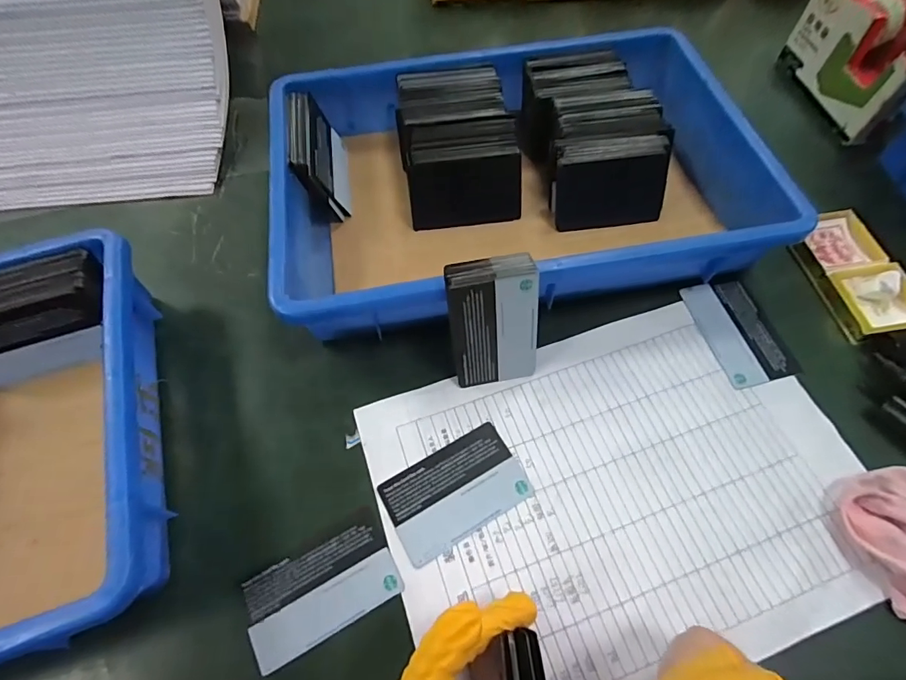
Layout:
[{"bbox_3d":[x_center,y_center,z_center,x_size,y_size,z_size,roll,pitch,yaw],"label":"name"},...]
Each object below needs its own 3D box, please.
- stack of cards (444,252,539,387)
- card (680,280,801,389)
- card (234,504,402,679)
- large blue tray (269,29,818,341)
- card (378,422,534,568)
[{"bbox_3d":[0.027,-0.009,0.299,0.055,0.089,0.014,-10,40,-3],"label":"stack of cards"},{"bbox_3d":[0.209,-0.008,0.338,0.051,0.004,0.082,-13,62,-6],"label":"card"},{"bbox_3d":[-0.075,0.140,0.265,0.083,0.004,0.051,-26,65,-15],"label":"card"},{"bbox_3d":[0.043,-0.137,0.370,0.359,0.055,0.246,-11,62,-5],"label":"large blue tray"},{"bbox_3d":[0.002,0.093,0.289,0.084,0.004,0.053,-27,65,-13],"label":"card"}]

